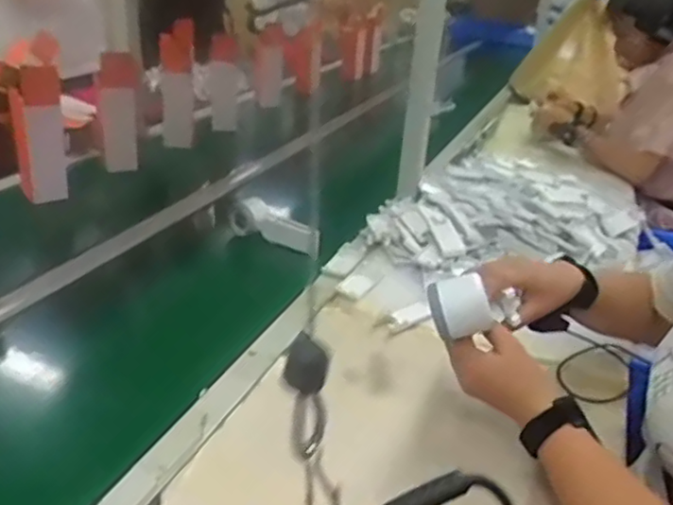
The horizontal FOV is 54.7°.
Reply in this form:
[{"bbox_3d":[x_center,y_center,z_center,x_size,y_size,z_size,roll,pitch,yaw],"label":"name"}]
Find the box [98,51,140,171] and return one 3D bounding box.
[{"bbox_3d":[-0.439,-0.282,1.325,0.075,0.230,0.053,-6,29,-21],"label":"box"}]

